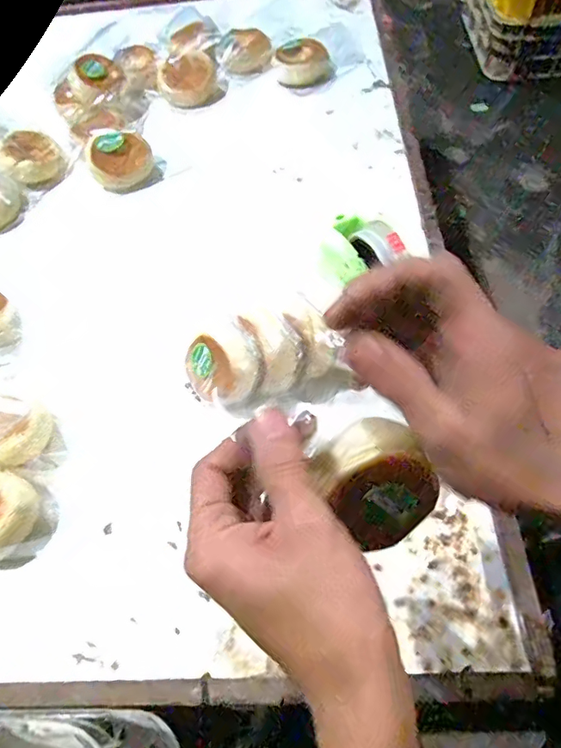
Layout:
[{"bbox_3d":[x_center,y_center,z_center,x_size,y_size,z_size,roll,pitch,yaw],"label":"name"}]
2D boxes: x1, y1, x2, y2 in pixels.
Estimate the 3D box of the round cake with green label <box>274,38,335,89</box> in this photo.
[{"bbox_3d":[0.041,-0.520,0.817,0.090,0.040,0.082,-2,59,3],"label":"round cake with green label"}]

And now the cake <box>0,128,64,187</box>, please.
[{"bbox_3d":[-0.376,-0.324,0.730,0.086,0.042,0.089,-2,59,3],"label":"cake"}]

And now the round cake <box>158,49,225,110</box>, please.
[{"bbox_3d":[-0.155,-0.495,0.809,0.097,0.046,0.103,-38,64,-17],"label":"round cake"}]

